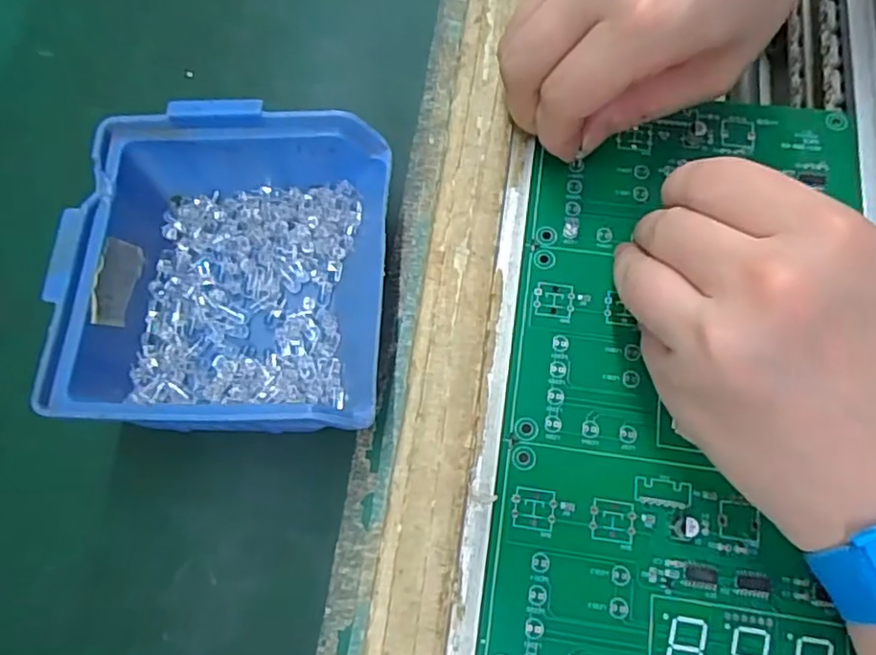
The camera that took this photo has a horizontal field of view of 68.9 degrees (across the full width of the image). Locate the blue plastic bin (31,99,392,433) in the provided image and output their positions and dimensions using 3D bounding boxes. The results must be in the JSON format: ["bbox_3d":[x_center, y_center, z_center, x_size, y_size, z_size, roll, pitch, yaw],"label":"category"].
[{"bbox_3d":[-0.067,-0.015,0.213,0.097,0.048,0.103,1,70,3],"label":"blue plastic bin"}]

